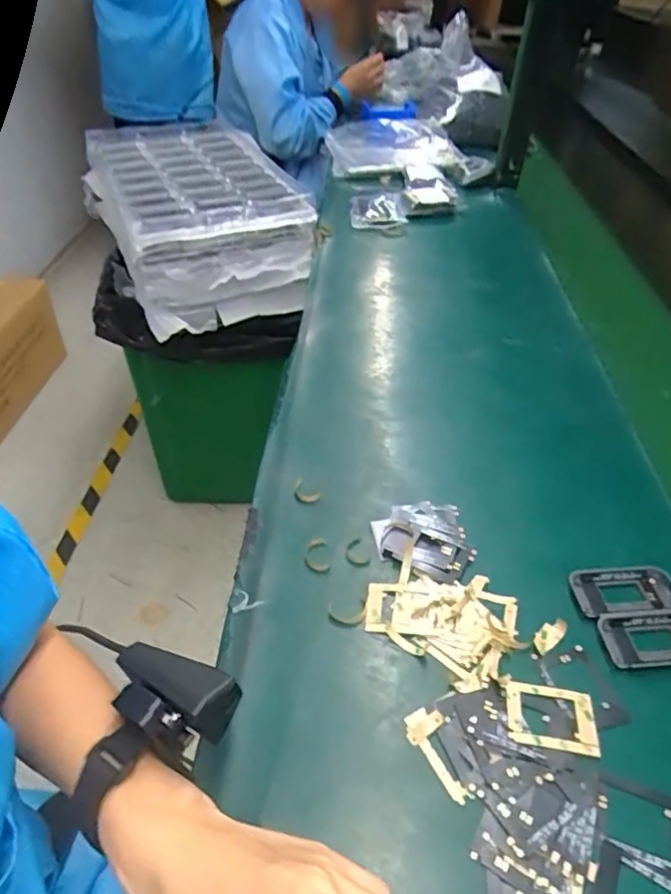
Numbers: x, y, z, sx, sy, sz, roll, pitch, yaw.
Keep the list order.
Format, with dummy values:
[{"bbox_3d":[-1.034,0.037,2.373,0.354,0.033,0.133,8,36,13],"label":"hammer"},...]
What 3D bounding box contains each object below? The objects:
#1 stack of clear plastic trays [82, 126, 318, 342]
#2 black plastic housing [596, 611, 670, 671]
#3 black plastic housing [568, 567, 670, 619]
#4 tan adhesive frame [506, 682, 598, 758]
[{"bbox_3d":[-0.258,-0.426,1.095,0.310,0.178,0.523,-16,45,-20],"label":"stack of clear plastic trays"},{"bbox_3d":[0.220,0.131,0.399,0.071,0.009,0.038,-3,41,-4],"label":"black plastic housing"},{"bbox_3d":[0.211,0.105,0.426,0.075,0.008,0.037,-4,41,-5],"label":"black plastic housing"},{"bbox_3d":[0.133,0.167,0.360,0.052,0.004,0.039,6,41,7],"label":"tan adhesive frame"}]

